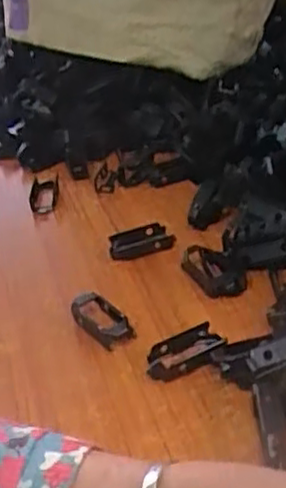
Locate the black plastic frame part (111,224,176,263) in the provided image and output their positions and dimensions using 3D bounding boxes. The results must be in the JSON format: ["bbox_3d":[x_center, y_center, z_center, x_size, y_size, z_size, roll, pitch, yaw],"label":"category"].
[{"bbox_3d":[0.000,-0.002,0.524,0.049,0.012,0.023,-10,33,-4],"label":"black plastic frame part"}]

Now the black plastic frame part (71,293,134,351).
[{"bbox_3d":[-0.026,0.048,0.450,0.026,0.014,0.049,-26,37,-26],"label":"black plastic frame part"}]

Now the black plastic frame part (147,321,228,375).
[{"bbox_3d":[0.026,0.064,0.418,0.048,0.009,0.023,-24,36,-24],"label":"black plastic frame part"}]

